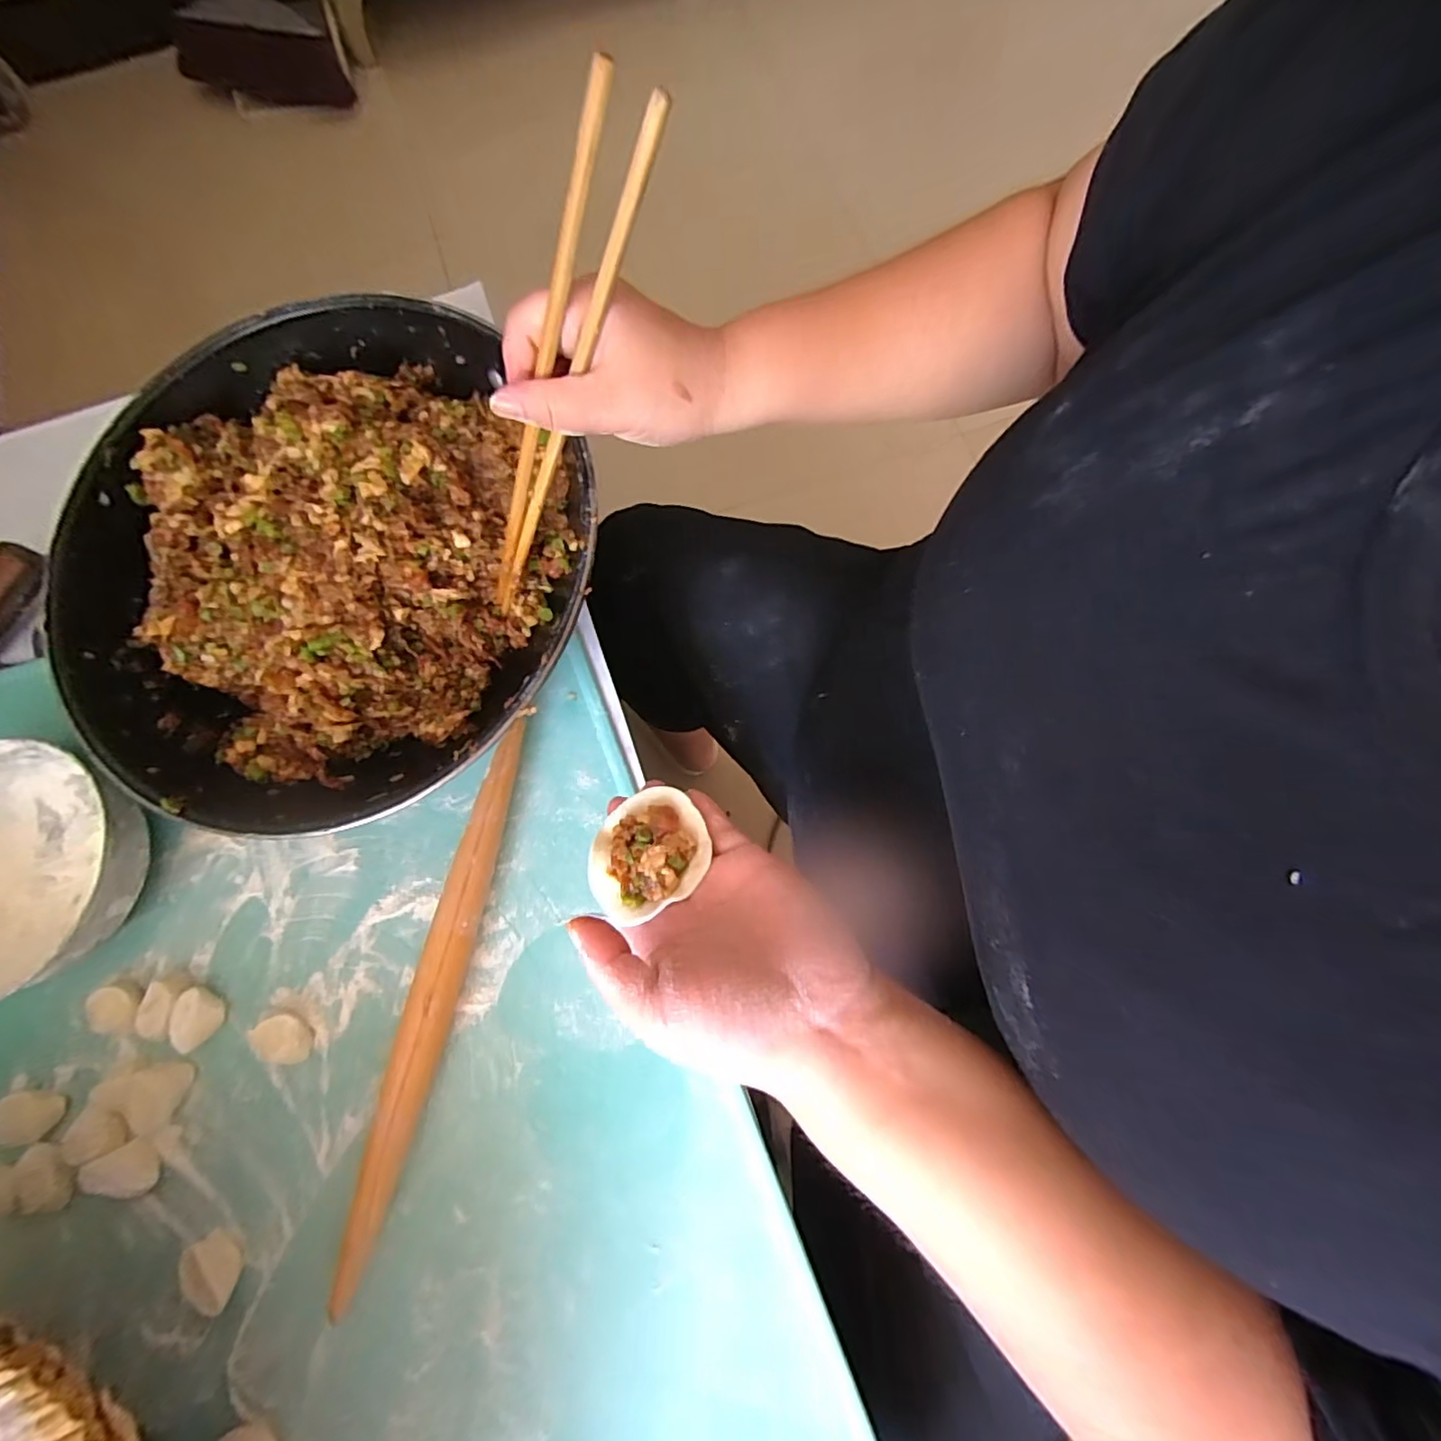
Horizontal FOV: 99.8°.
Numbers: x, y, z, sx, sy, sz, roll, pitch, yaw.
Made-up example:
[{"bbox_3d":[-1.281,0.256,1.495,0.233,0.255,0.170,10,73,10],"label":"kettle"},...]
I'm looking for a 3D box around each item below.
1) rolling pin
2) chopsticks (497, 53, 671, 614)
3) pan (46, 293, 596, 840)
[{"bbox_3d":[-0.159,0.146,0.353,0.022,0.031,0.306,12,77,4],"label":"rolling pin"},{"bbox_3d":[-0.084,-0.147,0.298,0.020,0.259,0.020,-28,74,-41],"label":"chopsticks"},{"bbox_3d":[-0.224,-0.088,0.373,0.298,0.104,0.300,-17,76,-3],"label":"pan"}]

